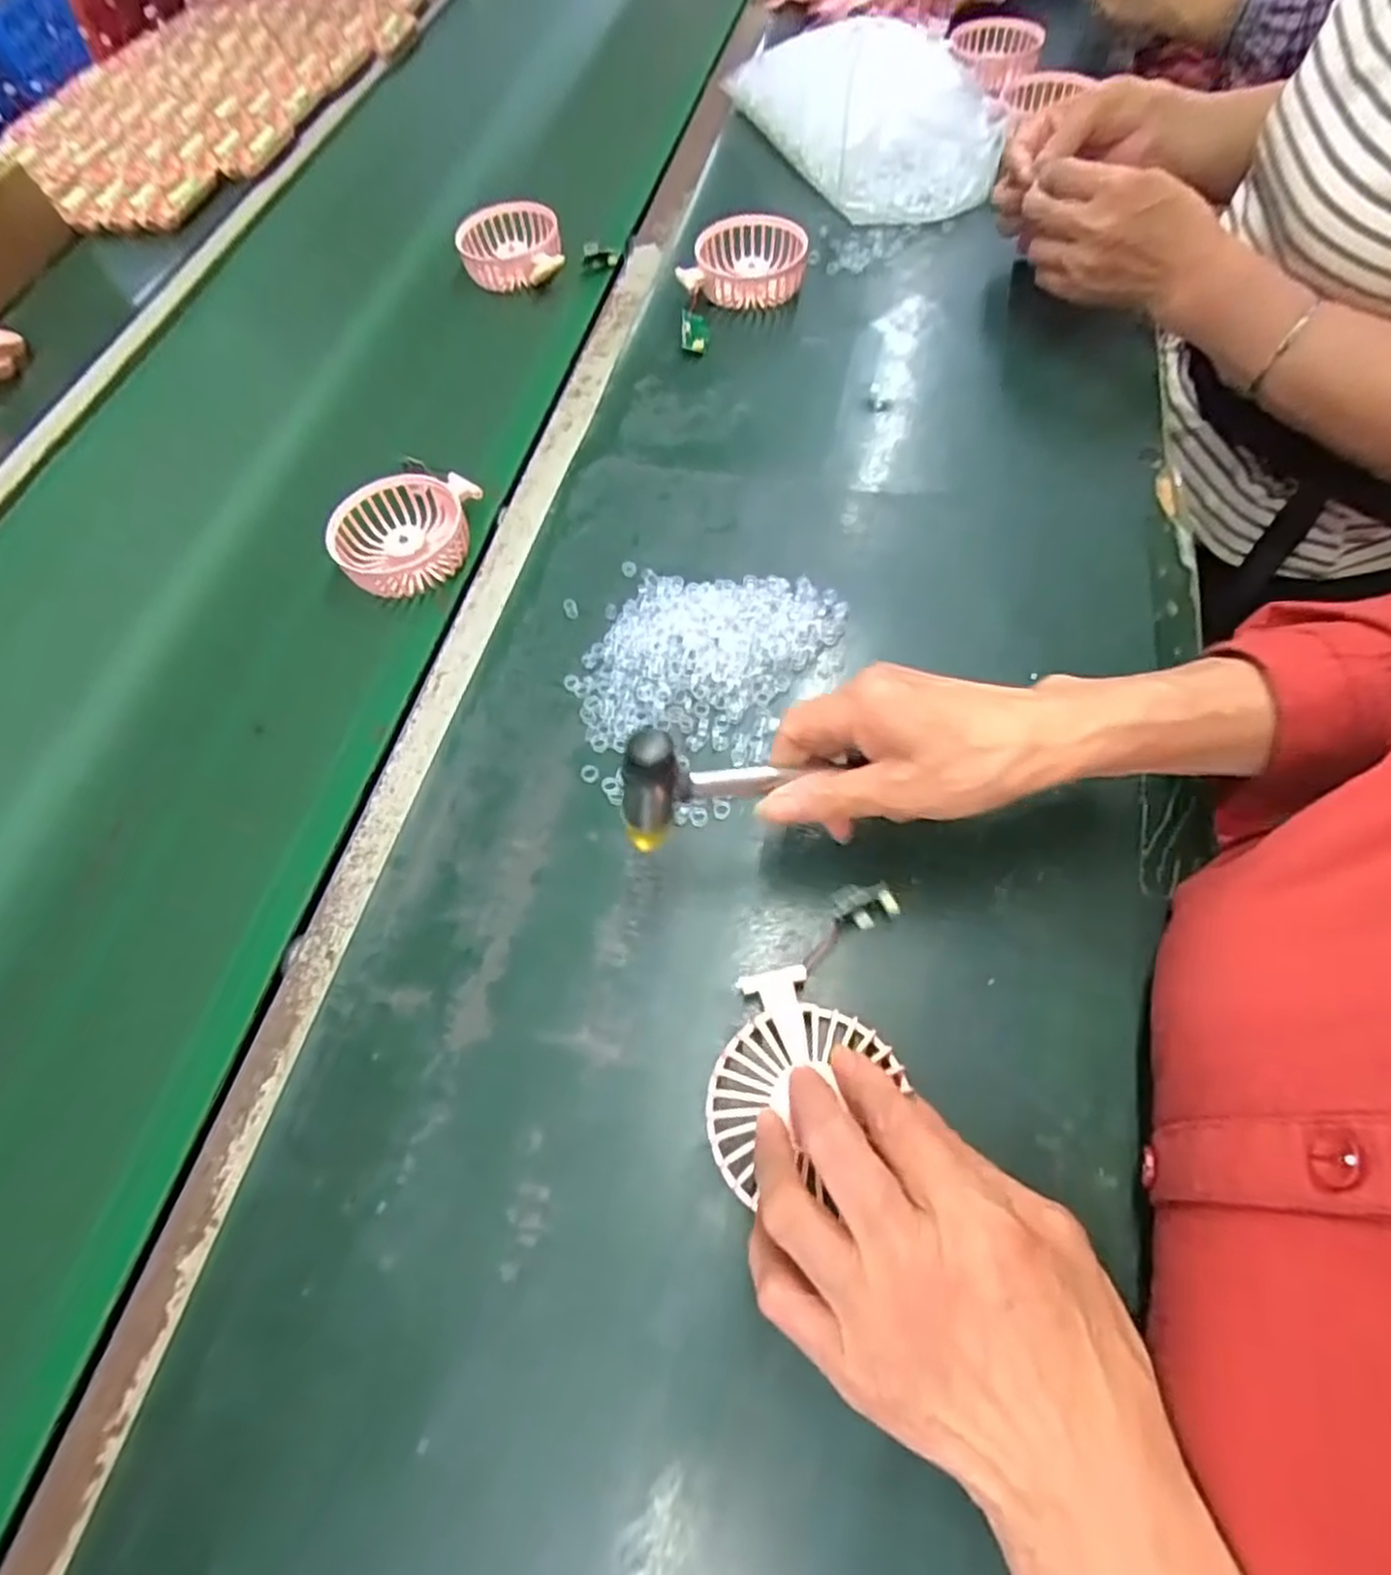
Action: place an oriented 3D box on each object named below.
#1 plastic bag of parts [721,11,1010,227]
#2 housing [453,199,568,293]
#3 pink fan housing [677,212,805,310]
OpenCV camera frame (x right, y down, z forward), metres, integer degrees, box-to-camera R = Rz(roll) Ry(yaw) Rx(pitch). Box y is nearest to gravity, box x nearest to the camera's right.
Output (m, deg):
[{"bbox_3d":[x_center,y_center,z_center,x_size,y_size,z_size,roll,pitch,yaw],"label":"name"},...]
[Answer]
[{"bbox_3d":[0.169,-0.626,0.708,0.224,0.075,0.264,-9,62,-2],"label":"plastic bag of parts"},{"bbox_3d":[-0.164,-0.479,0.675,0.088,0.035,0.090,-11,62,-3],"label":"housing"},{"bbox_3d":[0.039,-0.437,0.632,0.099,0.037,0.087,-2,62,2],"label":"pink fan housing"}]

